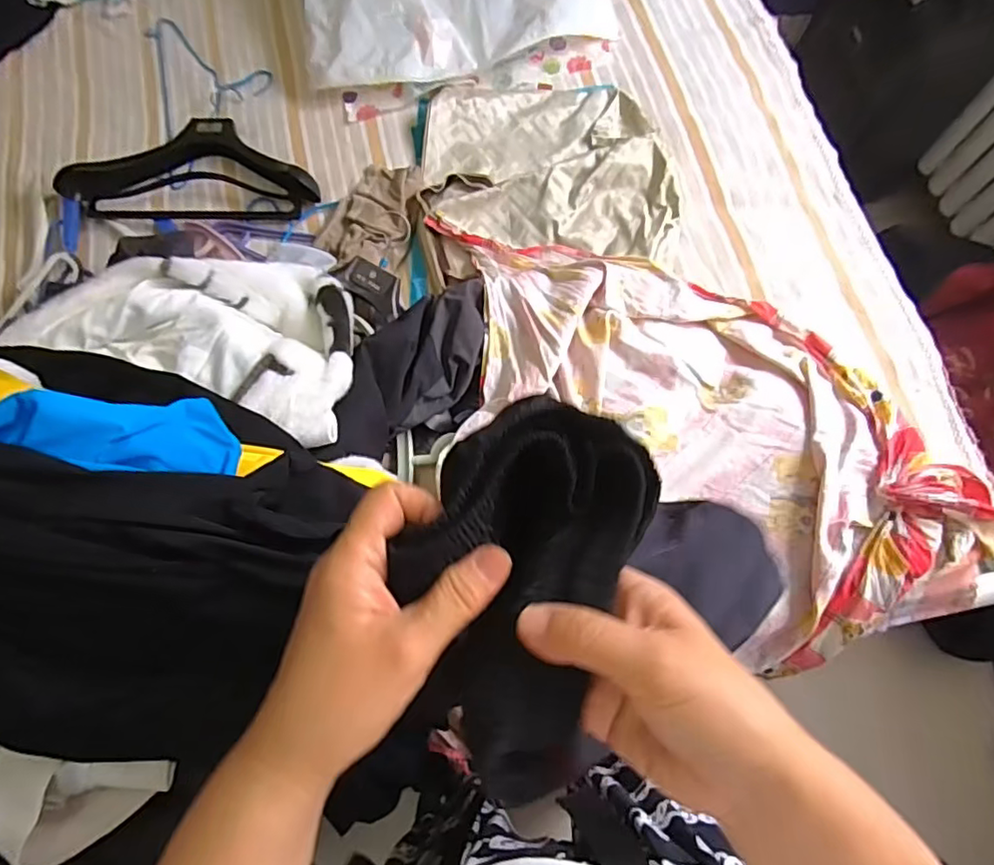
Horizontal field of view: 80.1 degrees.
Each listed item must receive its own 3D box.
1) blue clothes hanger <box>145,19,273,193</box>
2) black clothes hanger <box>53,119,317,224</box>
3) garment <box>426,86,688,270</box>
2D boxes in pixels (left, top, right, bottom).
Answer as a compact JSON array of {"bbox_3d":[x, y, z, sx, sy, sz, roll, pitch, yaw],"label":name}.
[{"bbox_3d":[-0.526,-0.638,1.097,0.211,0.016,0.413,-17,72,-4],"label":"blue clothes hanger"},{"bbox_3d":[-0.501,-0.461,0.993,0.435,0.077,0.201,4,72,3],"label":"black clothes hanger"},{"bbox_3d":[0.083,-0.434,0.943,0.409,0.049,0.305,8,72,4],"label":"garment"}]

